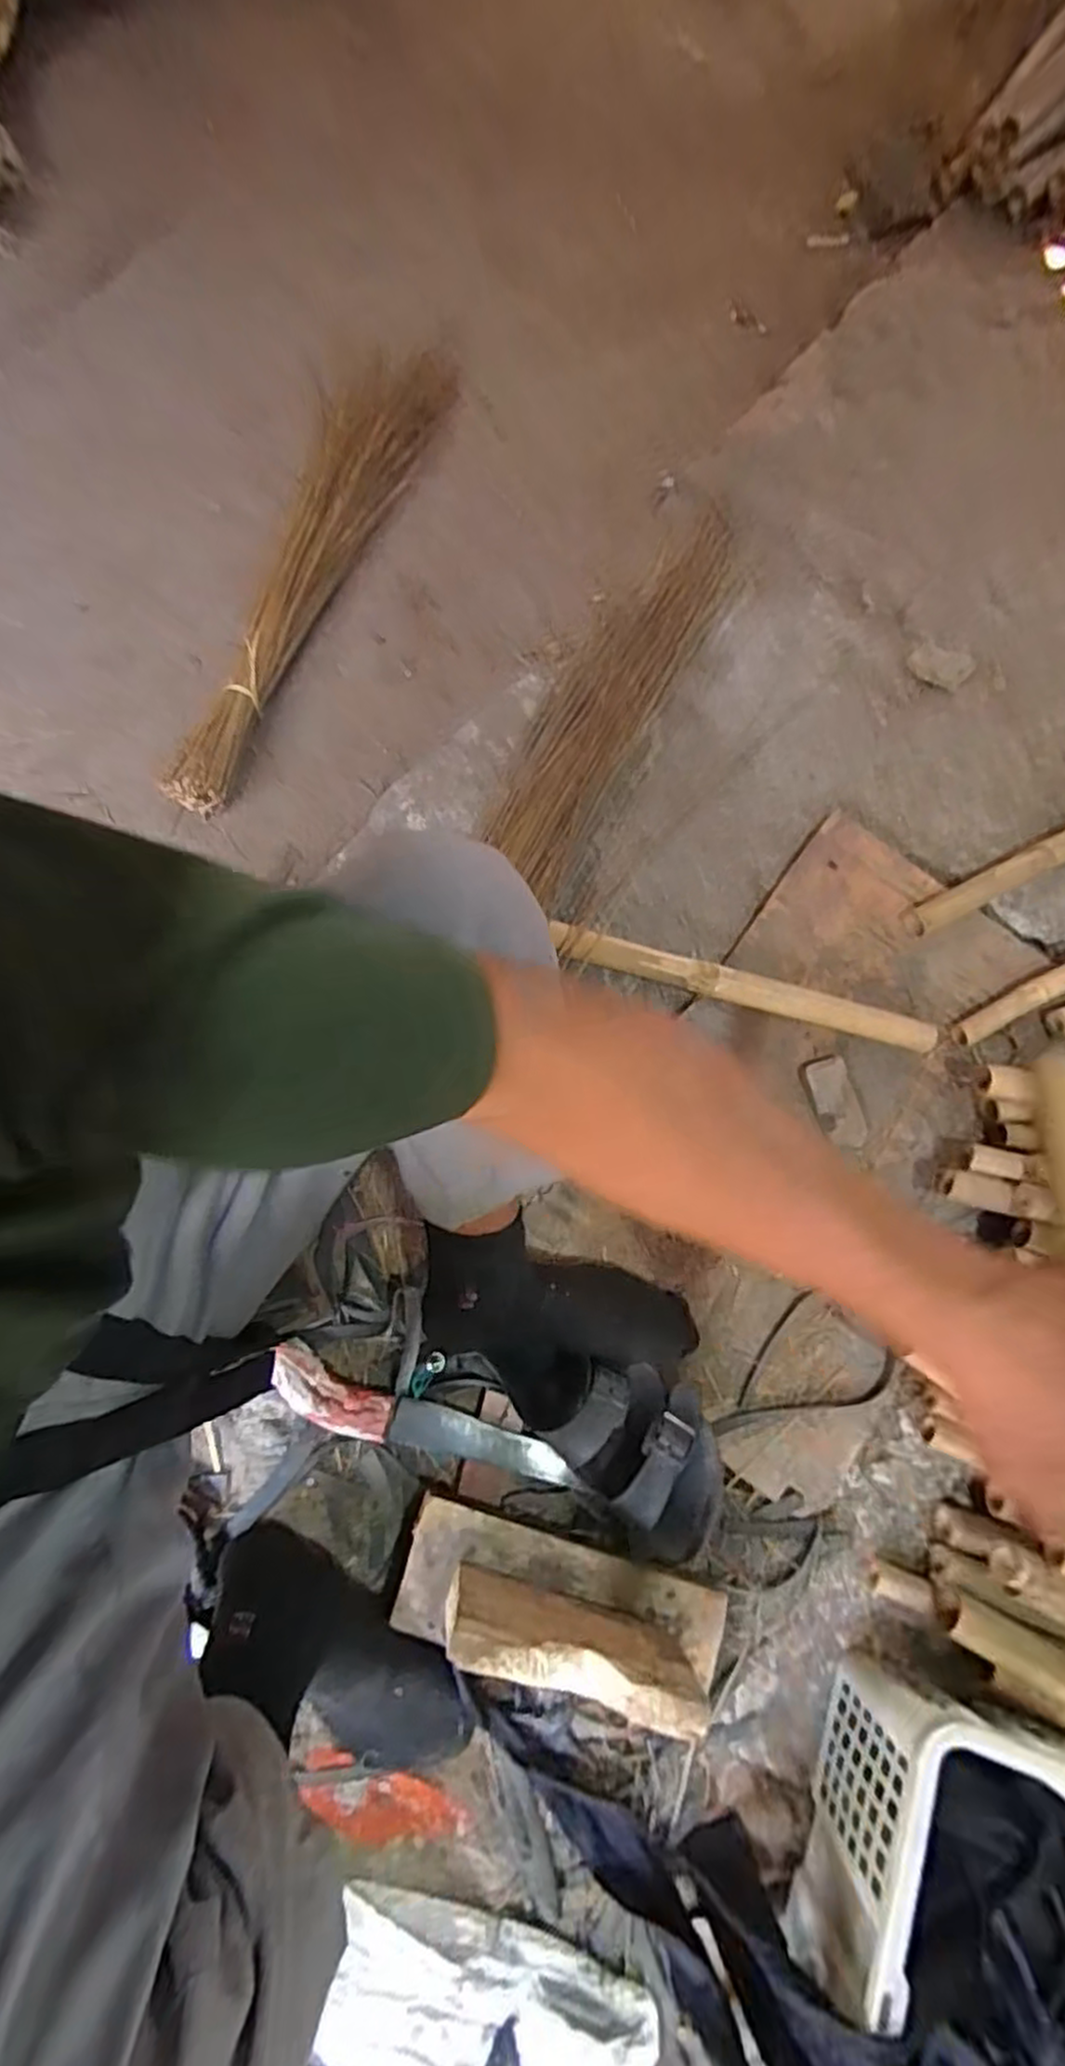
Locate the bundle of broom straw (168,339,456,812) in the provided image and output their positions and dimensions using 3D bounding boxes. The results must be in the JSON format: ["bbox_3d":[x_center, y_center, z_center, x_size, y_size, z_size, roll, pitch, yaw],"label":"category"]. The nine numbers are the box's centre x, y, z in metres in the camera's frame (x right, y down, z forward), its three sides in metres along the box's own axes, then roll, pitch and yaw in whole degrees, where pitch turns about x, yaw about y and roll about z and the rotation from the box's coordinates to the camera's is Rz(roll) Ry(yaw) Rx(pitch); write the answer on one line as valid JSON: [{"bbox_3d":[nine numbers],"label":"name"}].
[{"bbox_3d":[-0.280,-0.644,0.986,0.141,0.083,0.766,19,72,3],"label":"bundle of broom straw"}]

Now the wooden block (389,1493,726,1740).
[{"bbox_3d":[0.027,0.471,0.589,0.273,0.124,0.096,18,72,3],"label":"wooden block"}]

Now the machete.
[{"bbox_3d":[-0.098,0.354,0.664,0.289,0.047,0.055,20,72,4],"label":"machete"}]

